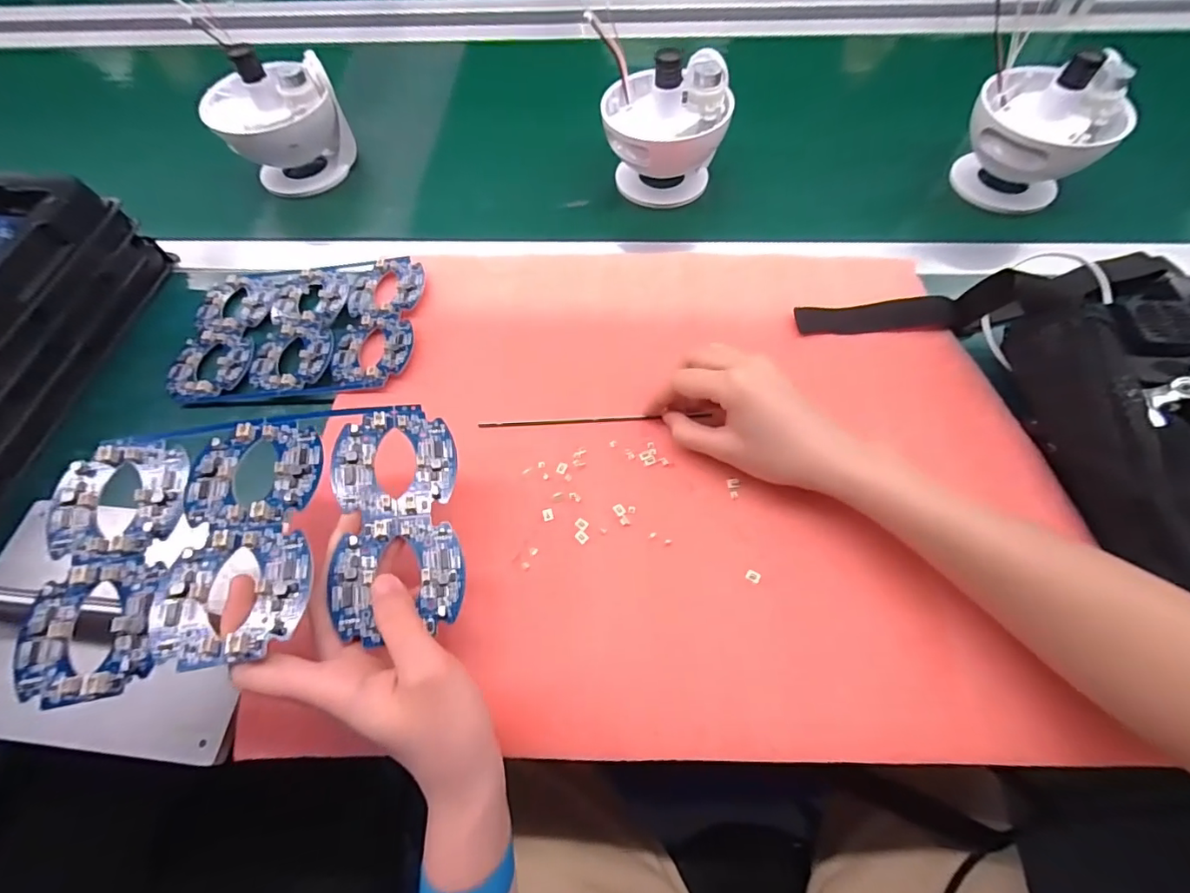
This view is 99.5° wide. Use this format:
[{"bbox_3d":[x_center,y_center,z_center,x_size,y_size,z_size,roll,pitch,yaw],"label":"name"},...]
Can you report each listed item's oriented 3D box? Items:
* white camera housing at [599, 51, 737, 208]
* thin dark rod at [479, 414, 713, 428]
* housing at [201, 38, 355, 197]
[{"bbox_3d":[0.068,-0.304,0.485,0.112,0.118,0.099,9,61,7],"label":"white camera housing"},{"bbox_3d":[0.000,-0.020,0.372,0.168,0.006,0.006,-3,60,2],"label":"thin dark rod"},{"bbox_3d":[-0.310,-0.319,0.503,0.115,0.115,0.096,-27,66,-12],"label":"housing"}]

